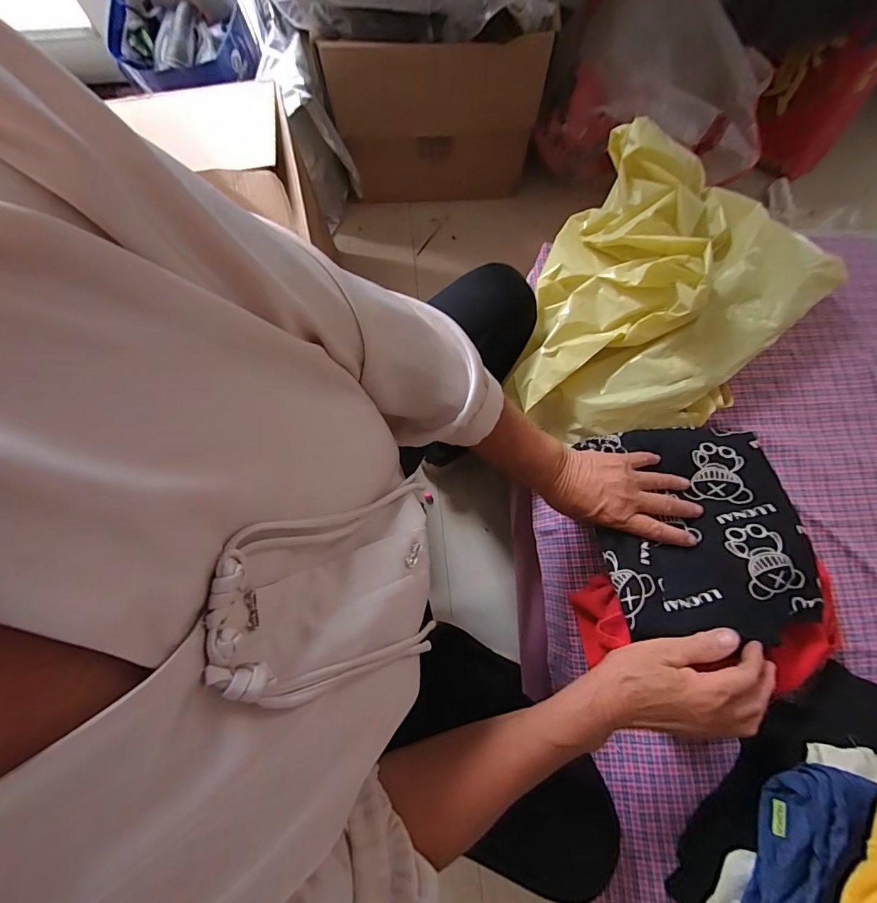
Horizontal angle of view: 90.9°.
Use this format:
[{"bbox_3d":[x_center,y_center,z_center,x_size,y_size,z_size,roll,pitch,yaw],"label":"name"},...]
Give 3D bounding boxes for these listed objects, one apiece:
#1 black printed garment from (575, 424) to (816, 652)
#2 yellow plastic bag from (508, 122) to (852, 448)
[{"bbox_3d":[0.261,0.075,0.453,0.208,0.071,0.204,-4,78,-1],"label":"black printed garment"},{"bbox_3d":[0.258,-0.175,0.508,0.283,0.115,0.344,30,80,6],"label":"yellow plastic bag"}]

